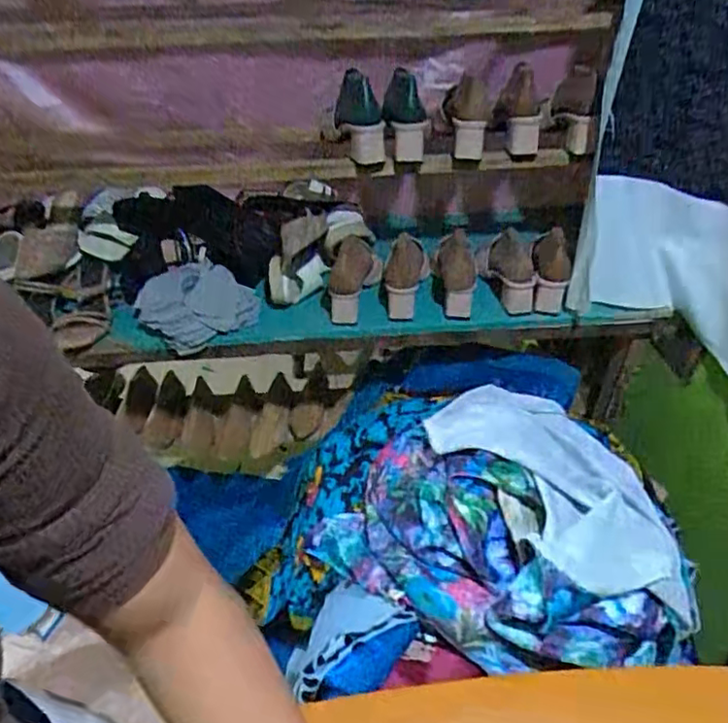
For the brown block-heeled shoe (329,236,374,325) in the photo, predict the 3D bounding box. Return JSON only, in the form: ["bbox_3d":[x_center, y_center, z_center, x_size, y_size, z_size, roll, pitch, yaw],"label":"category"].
[{"bbox_3d":[-0.028,-0.144,1.074,0.063,0.148,0.039,11,-3,14],"label":"brown block-heeled shoe"}]

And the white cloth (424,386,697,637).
[{"bbox_3d":[0.237,0.136,0.734,0.211,0.087,0.375,-17,42,-19],"label":"white cloth"}]

